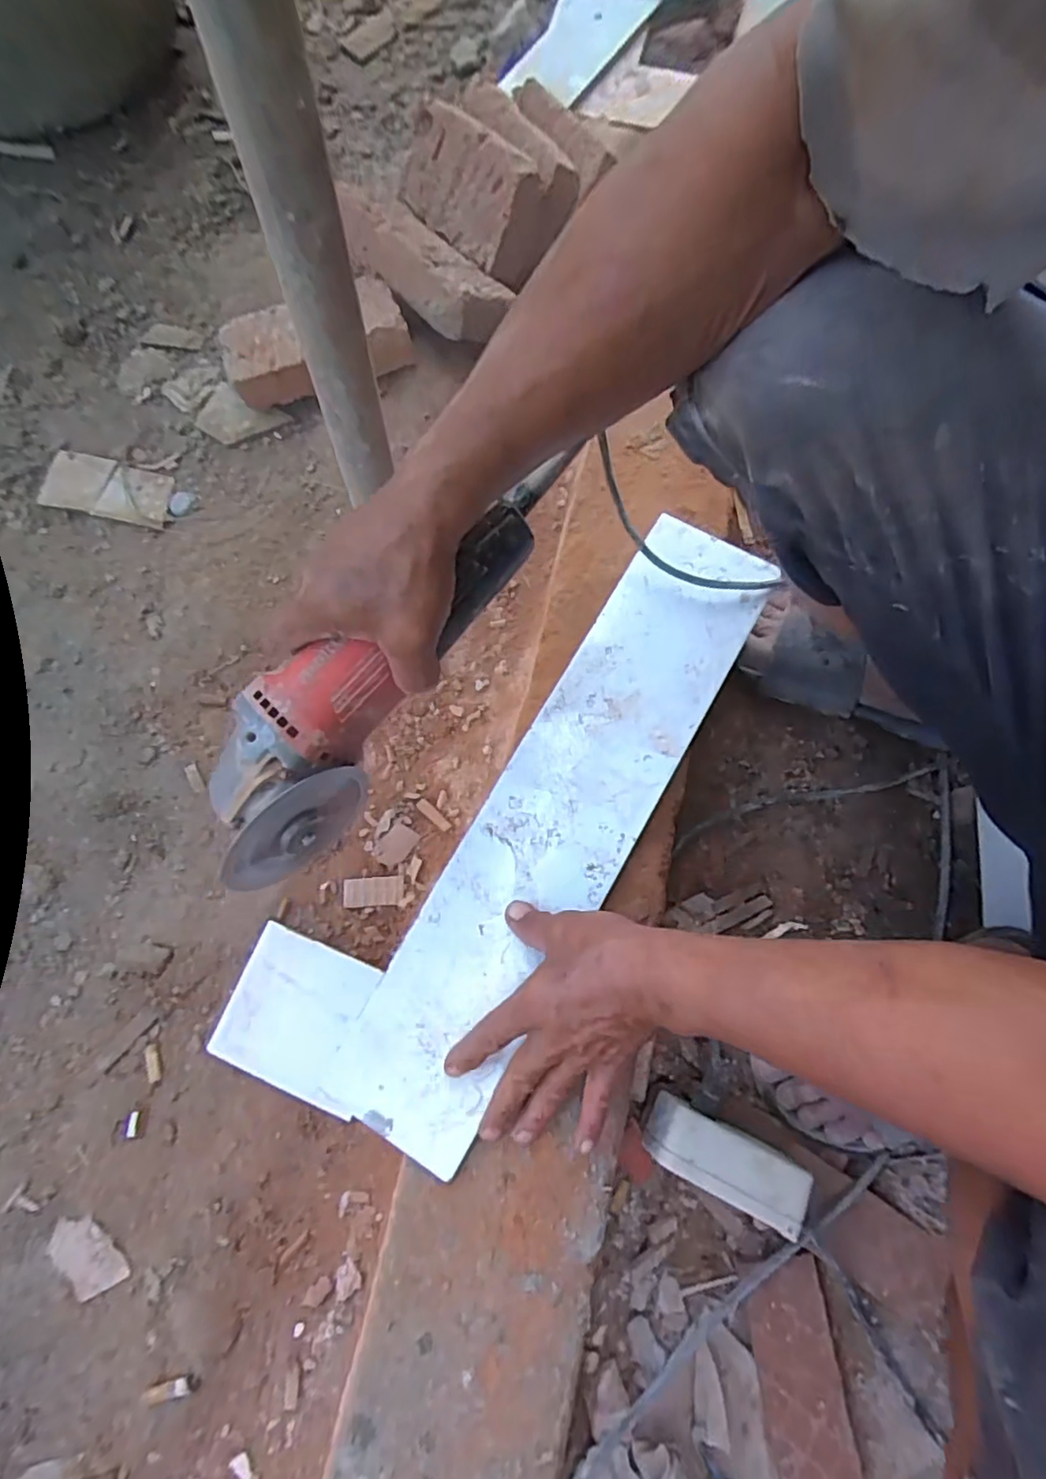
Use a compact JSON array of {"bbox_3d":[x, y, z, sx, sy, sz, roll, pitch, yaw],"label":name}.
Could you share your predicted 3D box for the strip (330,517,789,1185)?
[{"bbox_3d":[0.034,0.046,0.455,0.110,0.014,0.485,31,78,10],"label":"strip"}]

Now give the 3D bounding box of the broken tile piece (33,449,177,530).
[{"bbox_3d":[-0.435,-0.267,0.665,0.139,0.005,0.065,13,75,5],"label":"broken tile piece"}]

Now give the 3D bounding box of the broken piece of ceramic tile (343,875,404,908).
[{"bbox_3d":[-0.128,0.130,0.539,0.050,0.006,0.024,-5,74,0],"label":"broken piece of ceramic tile"}]

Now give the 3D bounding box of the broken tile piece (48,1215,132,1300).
[{"bbox_3d":[-0.323,0.381,0.465,0.063,0.004,0.037,38,79,11],"label":"broken tile piece"}]

